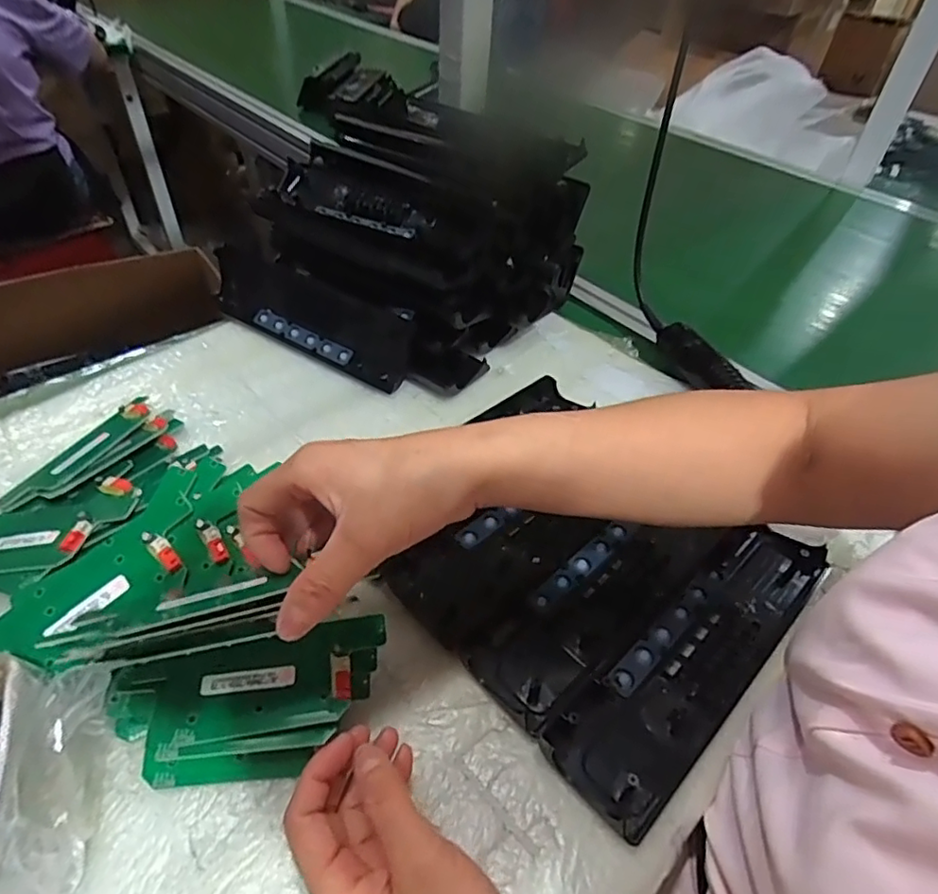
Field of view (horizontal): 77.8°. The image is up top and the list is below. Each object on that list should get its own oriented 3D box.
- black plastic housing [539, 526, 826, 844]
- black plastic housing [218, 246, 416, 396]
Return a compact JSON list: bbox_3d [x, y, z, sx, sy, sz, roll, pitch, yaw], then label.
[{"bbox_3d":[0.146,0.127,0.370,0.239,0.014,0.067,-32,56,-32],"label":"black plastic housing"},{"bbox_3d":[-0.154,-0.132,0.577,0.252,0.075,0.030,28,12,22],"label":"black plastic housing"}]

